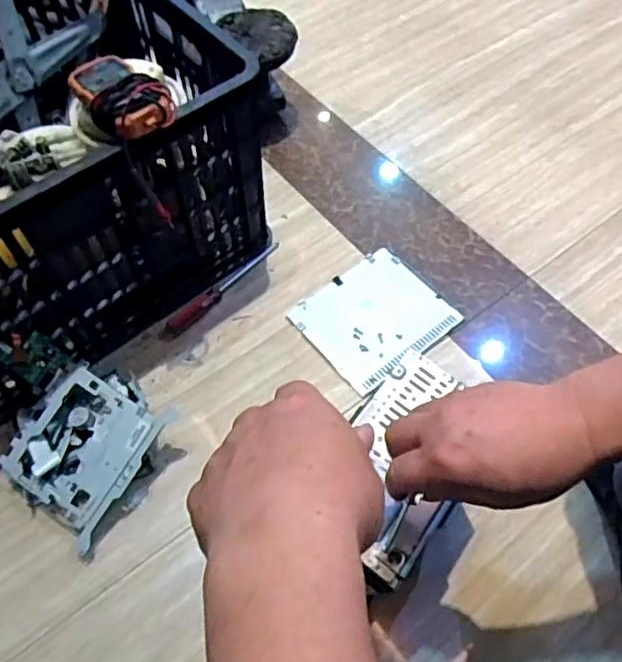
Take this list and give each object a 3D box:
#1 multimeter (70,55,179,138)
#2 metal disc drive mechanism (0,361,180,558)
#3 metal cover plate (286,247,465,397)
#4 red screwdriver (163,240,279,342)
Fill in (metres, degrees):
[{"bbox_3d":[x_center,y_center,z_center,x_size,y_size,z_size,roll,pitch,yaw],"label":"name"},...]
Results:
[{"bbox_3d":[-0.184,-0.224,0.592,0.064,0.037,0.137,-42,54,-14],"label":"multimeter"},{"bbox_3d":[-0.251,0.127,0.692,0.159,0.063,0.167,37,73,12],"label":"metal disc drive mechanism"},{"bbox_3d":[0.083,-0.022,0.802,0.184,0.014,0.157,-37,65,-20],"label":"metal cover plate"},{"bbox_3d":[-0.118,-0.059,0.823,0.024,0.024,0.207,37,66,20],"label":"red screwdriver"}]

